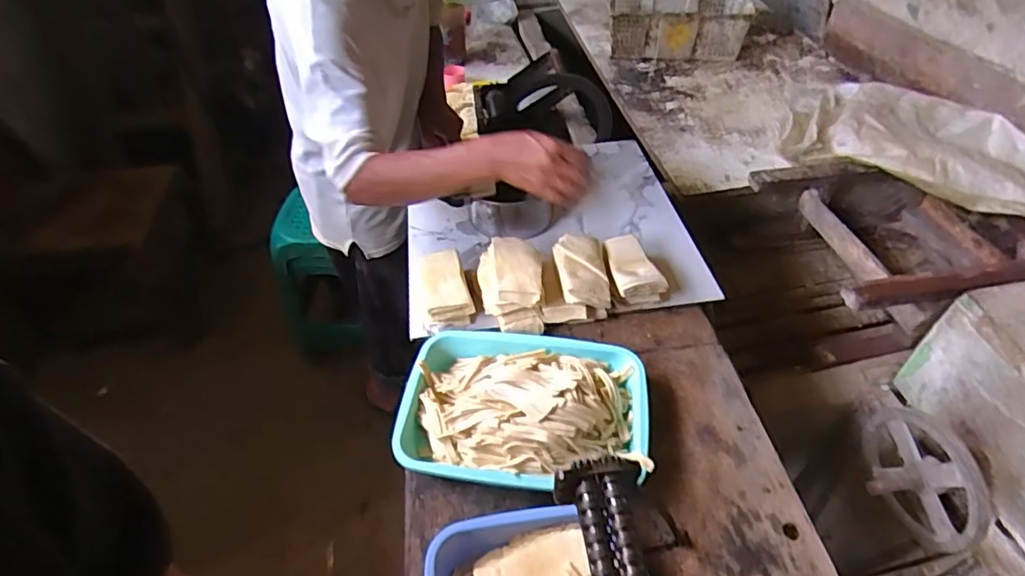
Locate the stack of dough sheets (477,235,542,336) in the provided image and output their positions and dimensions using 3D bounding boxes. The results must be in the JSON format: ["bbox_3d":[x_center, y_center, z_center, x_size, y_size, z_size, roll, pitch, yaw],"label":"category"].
[{"bbox_3d":[-0.005,-0.011,0.882,0.092,0.076,0.140,-4,48,-1],"label":"stack of dough sheets"}]

